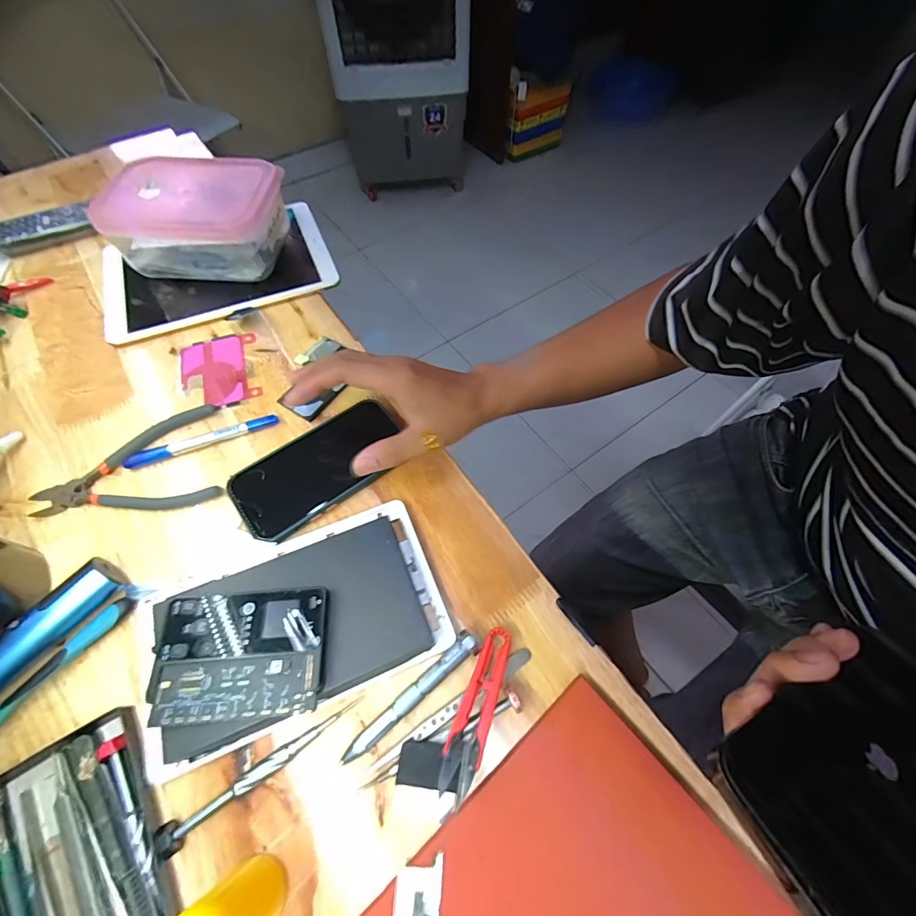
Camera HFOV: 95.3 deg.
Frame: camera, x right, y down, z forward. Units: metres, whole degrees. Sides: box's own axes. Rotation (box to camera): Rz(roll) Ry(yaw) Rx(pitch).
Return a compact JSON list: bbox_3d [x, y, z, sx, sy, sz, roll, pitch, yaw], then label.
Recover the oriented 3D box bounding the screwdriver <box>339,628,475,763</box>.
[{"bbox_3d":[-0.029,0.158,0.276,0.106,0.016,0.014,-39,69,-21],"label":"screwdriver"}]

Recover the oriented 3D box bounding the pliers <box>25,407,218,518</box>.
[{"bbox_3d":[-0.287,0.014,0.363,0.147,0.011,0.095,-17,63,-11],"label":"pliers"}]

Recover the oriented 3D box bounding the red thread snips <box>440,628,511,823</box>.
[{"bbox_3d":[0.011,0.165,0.270,0.022,0.016,0.110,20,62,9],"label":"red thread snips"}]

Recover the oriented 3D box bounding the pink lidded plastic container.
[{"bbox_3d":[-0.281,-0.263,0.469,0.162,0.095,0.107,-1,61,-2],"label":"pink lidded plastic container"}]

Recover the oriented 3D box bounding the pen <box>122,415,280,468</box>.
[{"bbox_3d":[-0.232,-0.016,0.382,0.131,0.008,0.014,-20,63,-13],"label":"pen"}]

